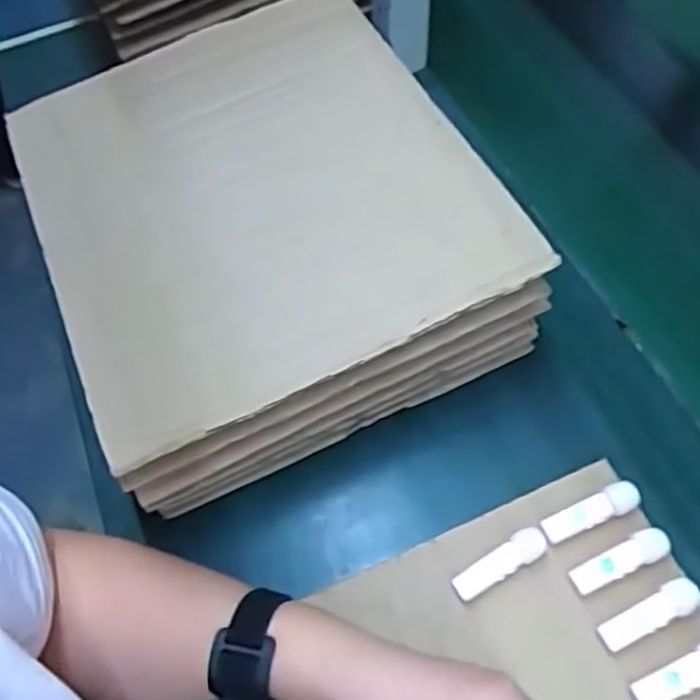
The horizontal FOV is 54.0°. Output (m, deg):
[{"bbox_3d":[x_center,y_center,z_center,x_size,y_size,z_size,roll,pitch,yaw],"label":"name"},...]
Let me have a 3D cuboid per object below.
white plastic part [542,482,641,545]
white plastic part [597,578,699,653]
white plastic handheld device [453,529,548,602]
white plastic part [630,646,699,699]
[{"bbox_3d":[0.157,0.105,0.446,0.067,0.007,0.019,-19,59,-8],"label":"white plastic part"},{"bbox_3d":[0.182,0.161,0.417,0.065,0.009,0.020,-21,59,-9],"label":"white plastic part"},{"bbox_3d":[0.096,0.137,0.440,0.063,0.012,0.019,-25,60,-11],"label":"white plastic handheld device"},{"bbox_3d":[0.195,0.187,0.397,0.065,0.004,0.019,-19,59,-8],"label":"white plastic part"}]

